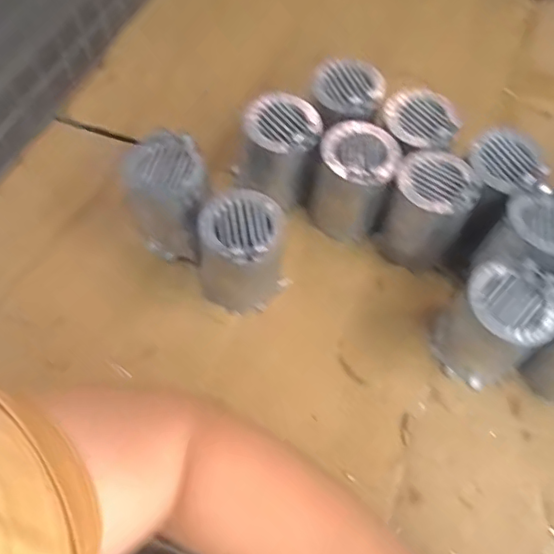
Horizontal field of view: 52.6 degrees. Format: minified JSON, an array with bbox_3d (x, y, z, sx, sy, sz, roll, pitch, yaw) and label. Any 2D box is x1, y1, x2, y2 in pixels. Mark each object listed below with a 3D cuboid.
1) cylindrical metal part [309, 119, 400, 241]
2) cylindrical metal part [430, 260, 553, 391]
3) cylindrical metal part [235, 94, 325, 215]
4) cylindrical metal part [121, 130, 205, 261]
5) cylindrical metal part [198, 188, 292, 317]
[{"bbox_3d":[0.094,-0.111,0.668,0.091,0.108,0.098,17,61,7],"label":"cylindrical metal part"},{"bbox_3d":[0.221,0.052,0.577,0.089,0.123,0.092,1,60,-2],"label":"cylindrical metal part"},{"bbox_3d":[0.000,-0.155,0.680,0.093,0.111,0.101,1,60,-2],"label":"cylindrical metal part"},{"bbox_3d":[-0.124,-0.091,0.633,0.083,0.106,0.092,-13,62,-10],"label":"cylindrical metal part"},{"bbox_3d":[-0.033,-0.029,0.618,0.087,0.114,0.098,36,65,17],"label":"cylindrical metal part"}]

